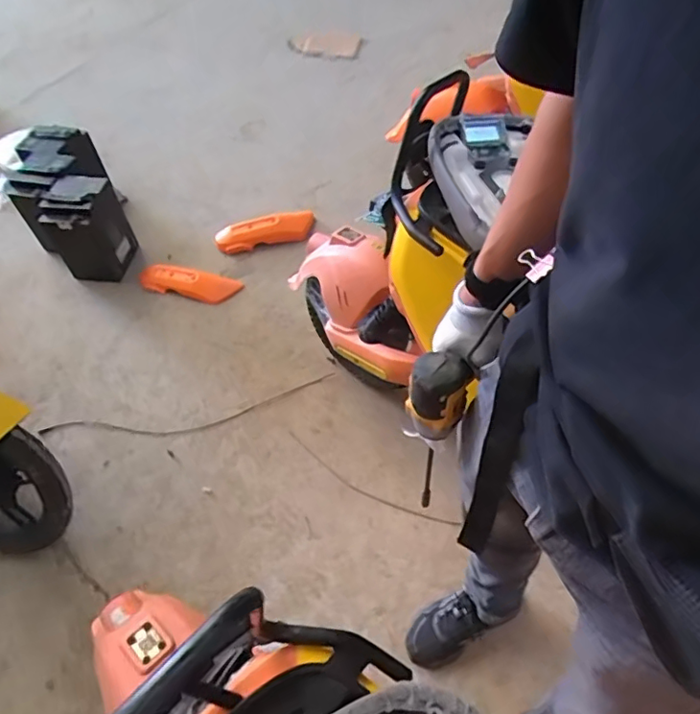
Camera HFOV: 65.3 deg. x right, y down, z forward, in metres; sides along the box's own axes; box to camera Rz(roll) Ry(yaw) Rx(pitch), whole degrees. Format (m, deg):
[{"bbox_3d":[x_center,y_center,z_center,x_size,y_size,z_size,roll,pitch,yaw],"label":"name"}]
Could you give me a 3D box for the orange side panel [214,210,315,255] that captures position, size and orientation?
[{"bbox_3d":[-0.294,-0.452,1.902,0.356,0.092,0.078,-20,54,-11],"label":"orange side panel"}]

